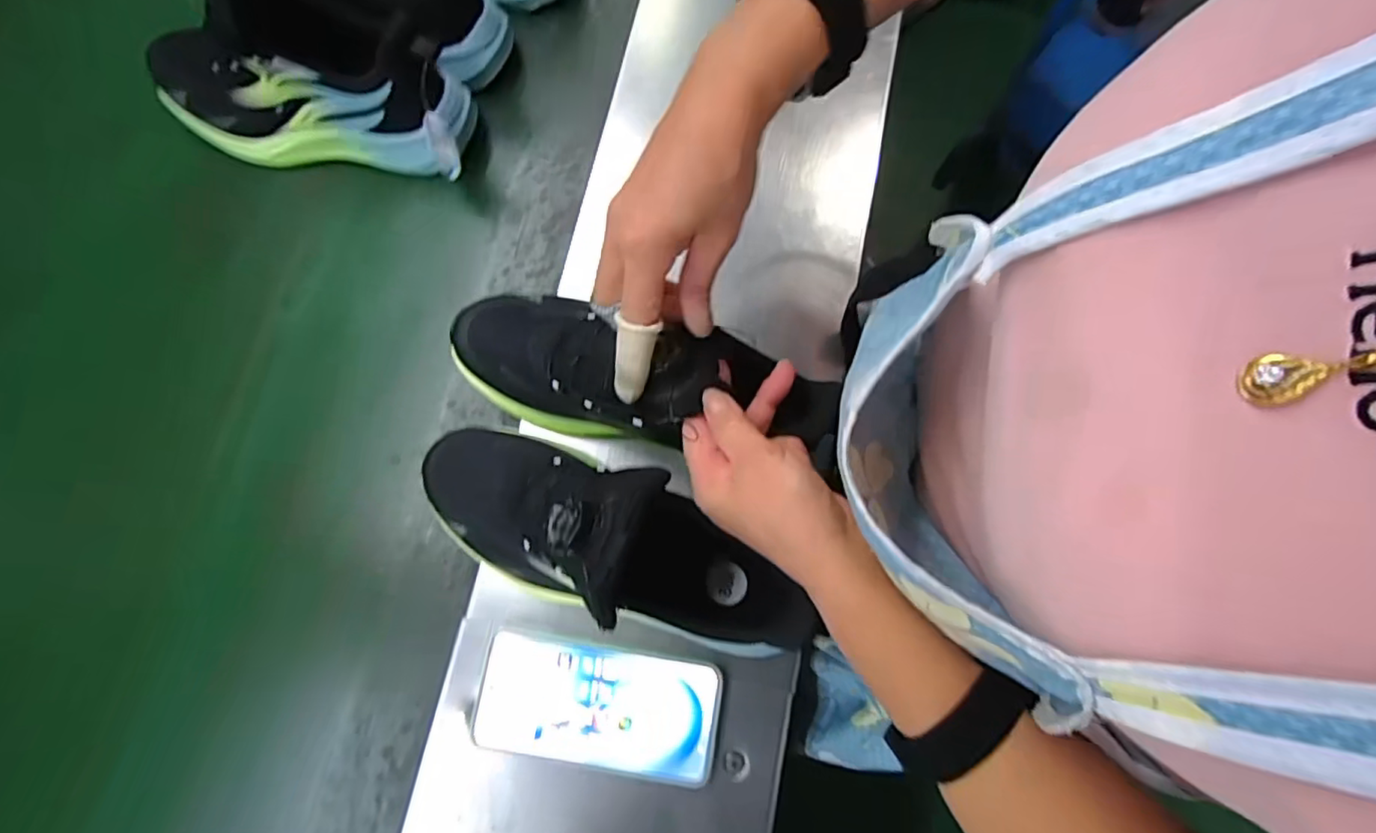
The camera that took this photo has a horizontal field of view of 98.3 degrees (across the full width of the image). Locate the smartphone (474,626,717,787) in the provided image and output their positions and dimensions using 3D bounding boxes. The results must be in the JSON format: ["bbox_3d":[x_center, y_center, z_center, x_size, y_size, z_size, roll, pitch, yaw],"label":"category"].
[{"bbox_3d":[-0.060,0.196,0.405,0.160,0.010,0.077,10,78,1],"label":"smartphone"}]

